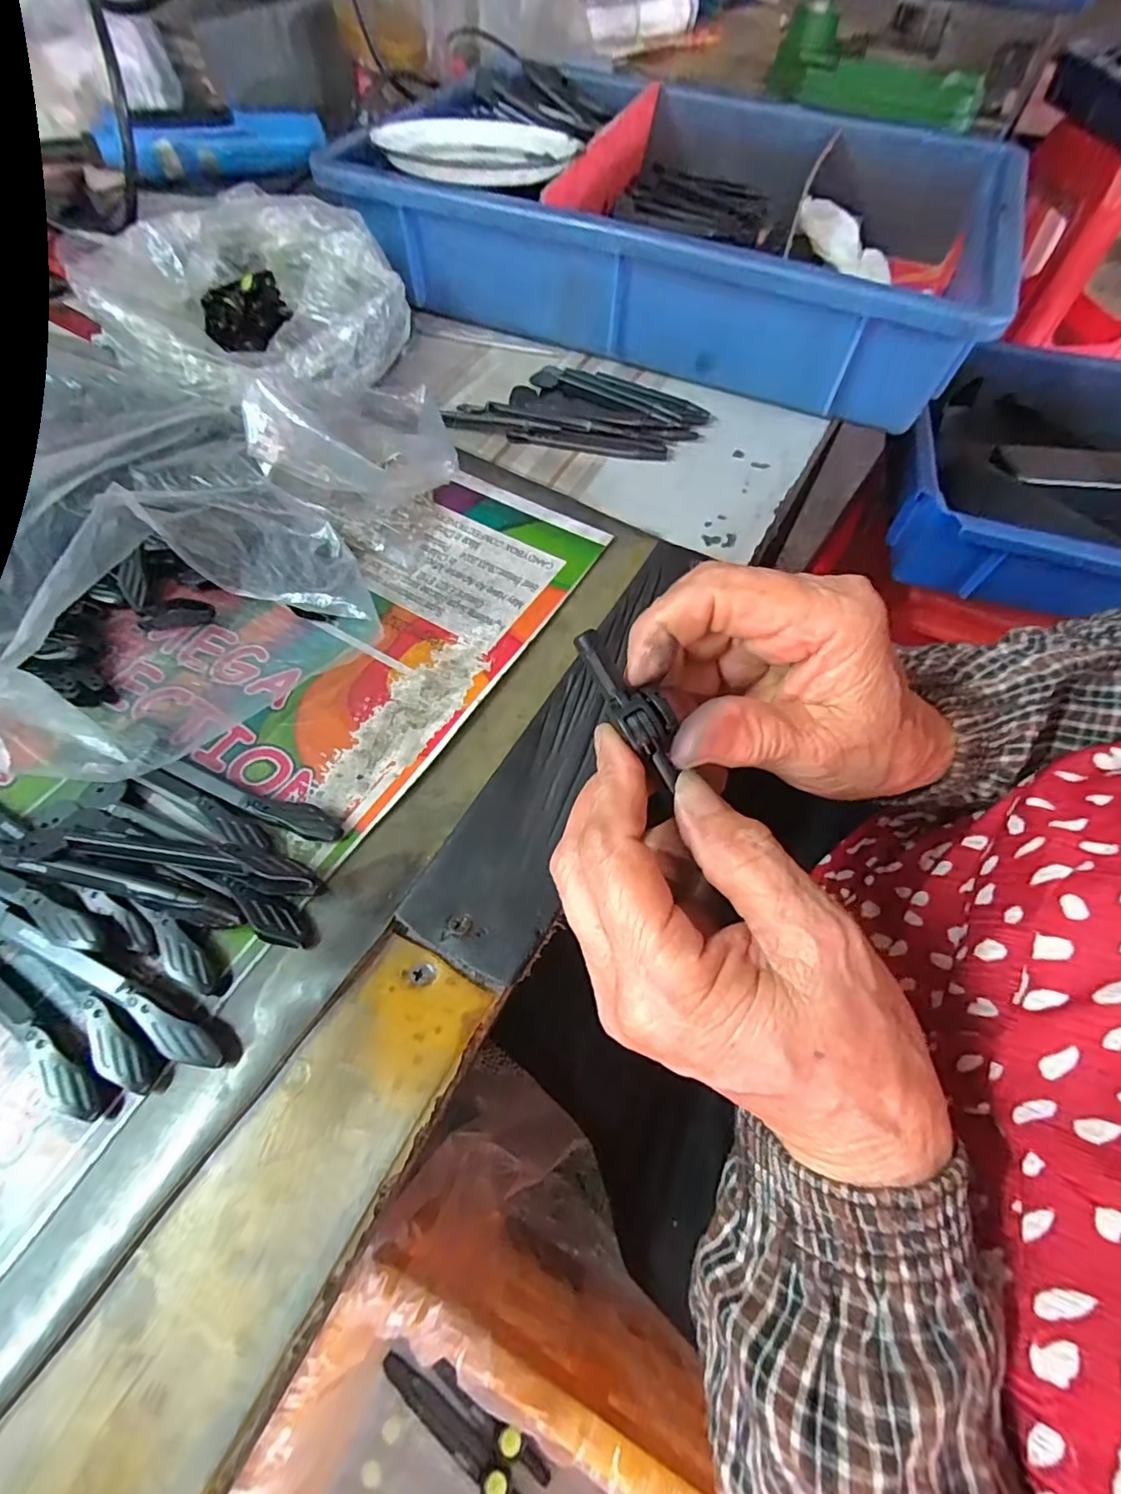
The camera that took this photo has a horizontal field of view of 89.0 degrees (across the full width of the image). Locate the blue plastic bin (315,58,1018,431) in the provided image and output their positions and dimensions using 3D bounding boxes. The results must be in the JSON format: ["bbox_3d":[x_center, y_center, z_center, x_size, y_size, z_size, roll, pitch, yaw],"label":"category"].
[{"bbox_3d":[0.089,-0.388,0.422,0.398,0.081,0.288,21,62,11],"label":"blue plastic bin"}]

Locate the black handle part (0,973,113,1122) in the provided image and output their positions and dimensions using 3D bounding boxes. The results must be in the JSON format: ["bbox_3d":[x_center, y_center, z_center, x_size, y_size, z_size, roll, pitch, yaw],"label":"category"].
[{"bbox_3d":[-0.184,0.085,0.187,0.107,0.010,0.017,25,62,13],"label":"black handle part"}]

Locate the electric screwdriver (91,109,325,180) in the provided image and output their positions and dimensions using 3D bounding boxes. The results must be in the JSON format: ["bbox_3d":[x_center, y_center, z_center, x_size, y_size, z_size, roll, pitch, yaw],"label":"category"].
[{"bbox_3d":[-0.266,-0.469,0.444,0.162,0.031,0.028,-23,64,-14],"label":"electric screwdriver"}]

